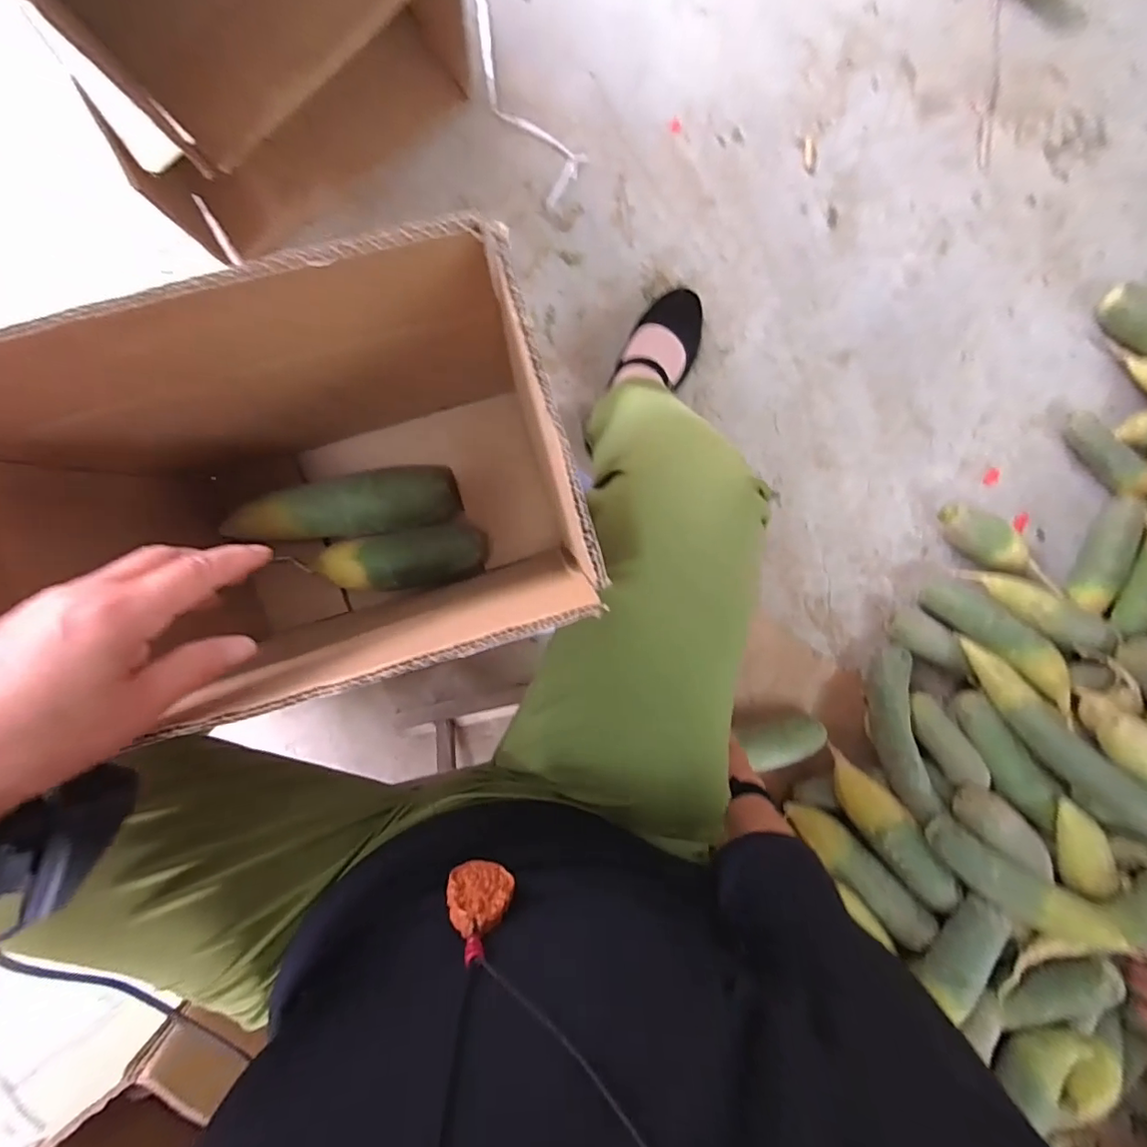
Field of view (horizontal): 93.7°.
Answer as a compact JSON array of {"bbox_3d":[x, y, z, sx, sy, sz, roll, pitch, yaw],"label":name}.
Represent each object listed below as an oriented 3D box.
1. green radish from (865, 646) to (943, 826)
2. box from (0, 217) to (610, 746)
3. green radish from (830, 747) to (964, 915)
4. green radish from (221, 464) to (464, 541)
[{"bbox_3d":[0.438,0.211,0.729,0.056,0.058,0.223,0,71,-3],"label":"green radish"},{"bbox_3d":[-0.187,-0.042,0.418,0.353,0.354,0.201,-17,95,-1],"label":"box"},{"bbox_3d":[0.399,0.324,0.685,0.054,0.050,0.208,-34,69,0],"label":"green radish"},{"bbox_3d":[-0.222,-0.065,0.541,0.205,0.056,0.069,-9,97,-2],"label":"green radish"}]

